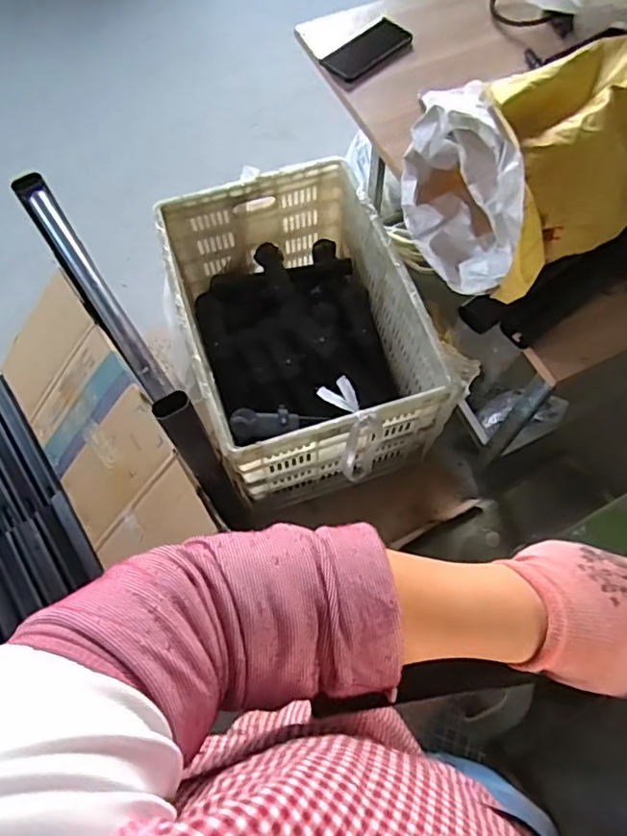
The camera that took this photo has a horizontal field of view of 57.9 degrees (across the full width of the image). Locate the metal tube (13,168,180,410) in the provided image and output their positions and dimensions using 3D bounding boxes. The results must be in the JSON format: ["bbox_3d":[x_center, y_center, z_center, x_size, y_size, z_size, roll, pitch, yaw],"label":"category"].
[{"bbox_3d":[-0.296,-0.178,0.752,0.044,0.039,0.422,-31,69,-12],"label":"metal tube"}]

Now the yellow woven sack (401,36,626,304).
[{"bbox_3d":[0.294,-0.318,0.697,0.307,0.186,0.225,-31,69,-12],"label":"yellow woven sack"}]

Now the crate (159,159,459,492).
[{"bbox_3d":[-0.038,-0.201,1.344,0.485,0.342,0.687,-19,67,-7],"label":"crate"}]

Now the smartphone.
[{"bbox_3d":[0.097,-0.648,0.994,0.080,0.008,0.172,39,72,16],"label":"smartphone"}]

